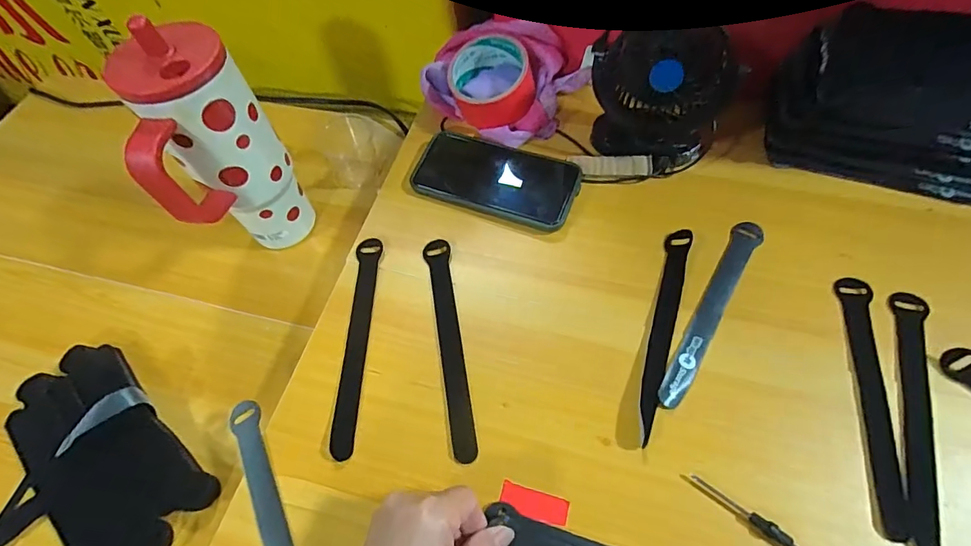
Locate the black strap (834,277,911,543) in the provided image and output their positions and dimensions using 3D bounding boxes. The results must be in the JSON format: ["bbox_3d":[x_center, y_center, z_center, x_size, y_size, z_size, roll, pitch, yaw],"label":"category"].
[{"bbox_3d":[0.290,0.091,0.351,0.025,0.006,0.194,11,63,10],"label":"black strap"}]

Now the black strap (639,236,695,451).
[{"bbox_3d":[0.147,0.042,0.382,0.019,0.013,0.188,15,64,12],"label":"black strap"}]

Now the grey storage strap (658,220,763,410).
[{"bbox_3d":[0.193,0.030,0.396,0.021,0.009,0.195,29,67,18],"label":"grey storage strap"}]

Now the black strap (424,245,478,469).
[{"bbox_3d":[-0.030,0.055,0.393,0.022,0.004,0.195,-11,61,-2],"label":"black strap"}]

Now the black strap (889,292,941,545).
[{"bbox_3d":[0.318,0.100,0.343,0.022,0.006,0.192,16,63,10],"label":"black strap"}]

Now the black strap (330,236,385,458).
[{"bbox_3d":[-0.111,0.054,0.399,0.021,0.008,0.195,-1,60,4],"label":"black strap"}]

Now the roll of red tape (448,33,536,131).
[{"bbox_3d":[0.006,-0.204,0.494,0.095,0.052,0.095,-2,76,8],"label":"roll of red tape"}]

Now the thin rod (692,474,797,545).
[{"bbox_3d":[0.194,0.174,0.310,0.113,0.007,0.009,33,68,19],"label":"thin rod"}]

